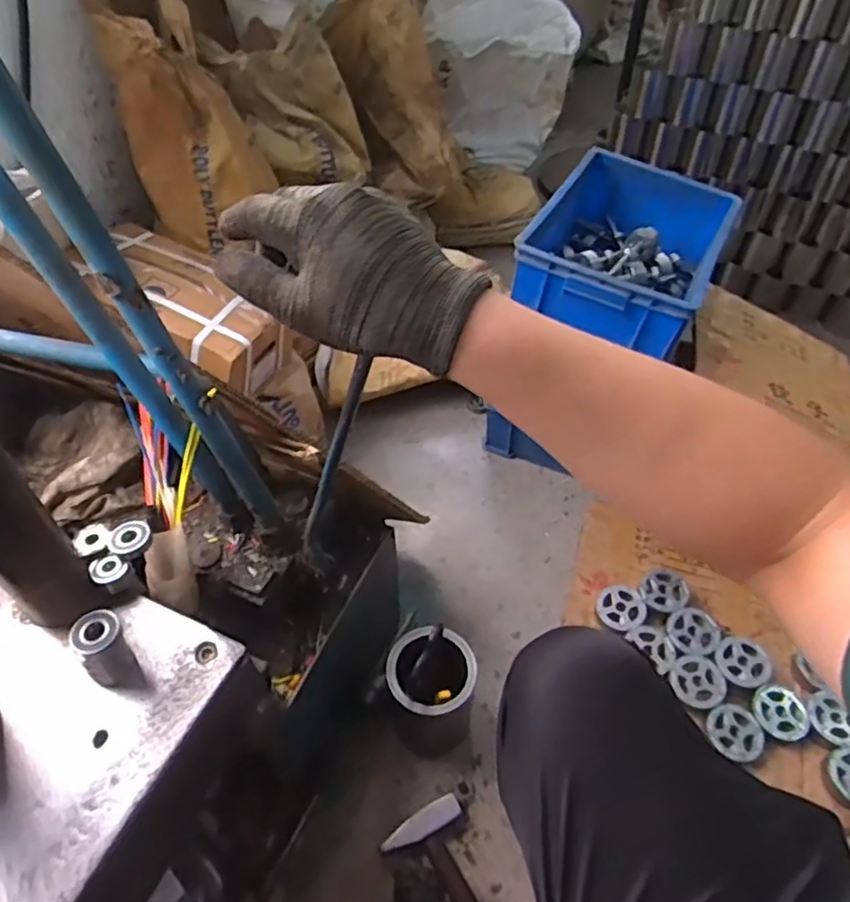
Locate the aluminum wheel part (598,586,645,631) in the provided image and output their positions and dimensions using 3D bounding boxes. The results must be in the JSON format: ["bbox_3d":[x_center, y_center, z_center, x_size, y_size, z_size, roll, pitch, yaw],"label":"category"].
[{"bbox_3d":[0.321,0.258,1.065,0.075,0.016,0.082,0,48,0],"label":"aluminum wheel part"}]

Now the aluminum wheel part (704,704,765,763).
[{"bbox_3d":[0.448,0.407,0.939,0.073,0.017,0.073,4,48,4],"label":"aluminum wheel part"}]

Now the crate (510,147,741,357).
[{"bbox_3d":[0.362,-0.363,1.151,0.292,0.134,0.427,20,52,18],"label":"crate"}]

